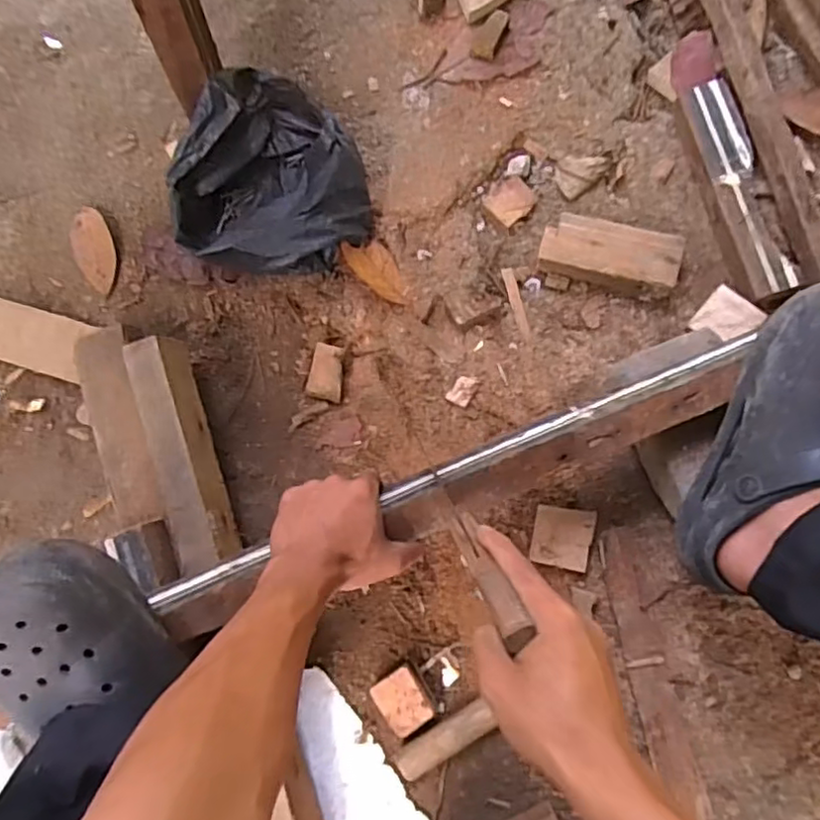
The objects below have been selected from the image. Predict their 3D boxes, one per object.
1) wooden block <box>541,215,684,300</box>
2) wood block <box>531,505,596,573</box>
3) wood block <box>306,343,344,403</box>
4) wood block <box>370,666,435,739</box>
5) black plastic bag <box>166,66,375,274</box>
[{"bbox_3d":[0.210,-0.165,0.679,0.141,0.041,0.063,15,80,3],"label":"wooden block"},{"bbox_3d":[0.153,0.127,0.642,0.055,0.014,0.059,11,80,3],"label":"wood block"},{"bbox_3d":[-0.089,-0.040,0.688,0.036,0.015,0.060,8,80,2],"label":"wood block"},{"bbox_3d":[-0.006,0.285,0.632,0.043,0.025,0.055,-35,81,-6],"label":"wood block"},{"bbox_3d":[-0.149,-0.233,0.673,0.192,0.090,0.203,43,83,8],"label":"black plastic bag"}]

